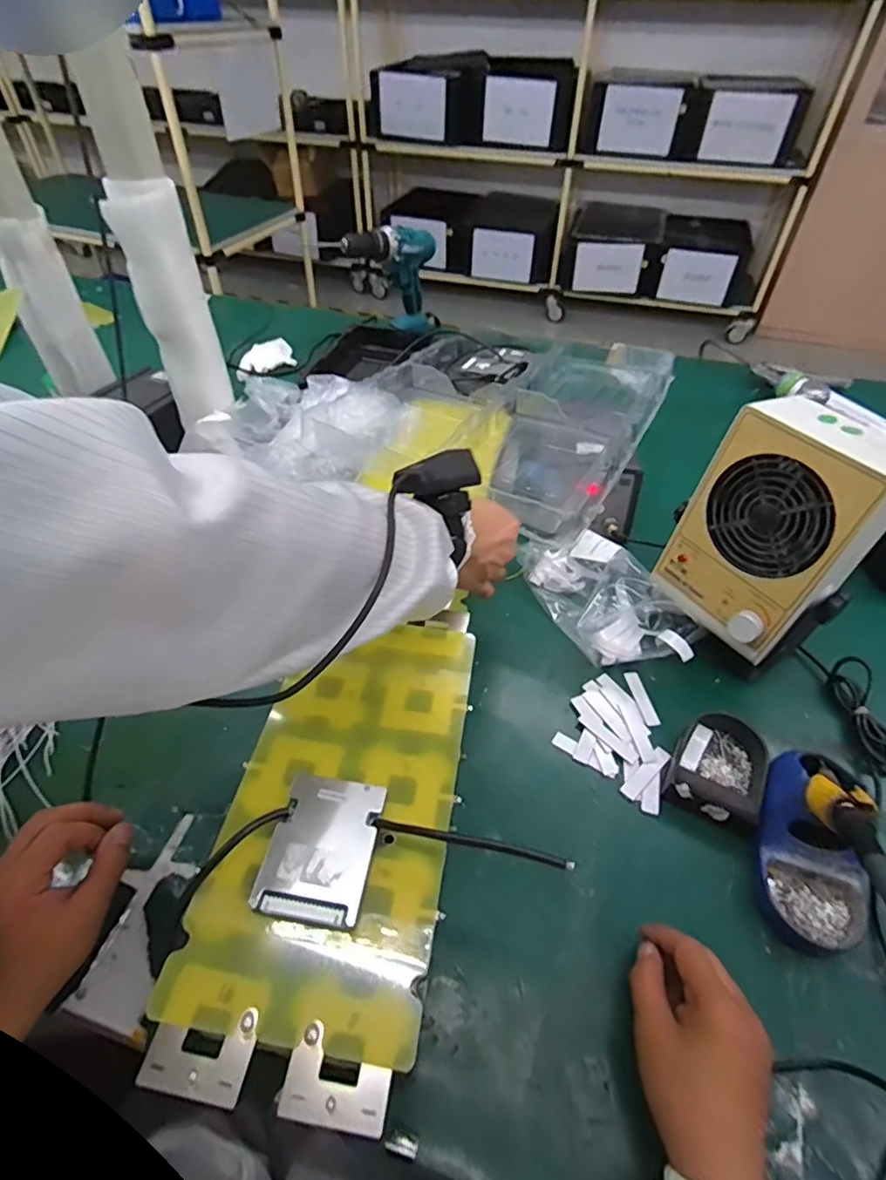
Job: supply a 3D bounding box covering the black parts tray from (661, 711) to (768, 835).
[{"bbox_3d":[0.259,0.159,0.527,0.076,0.031,0.117,25,52,20],"label":"black parts tray"}]

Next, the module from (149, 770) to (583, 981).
[{"bbox_3d":[-0.050,0.149,0.337,0.222,0.017,0.085,-11,47,-5],"label":"module"}]

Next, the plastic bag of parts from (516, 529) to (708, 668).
[{"bbox_3d":[0.179,0.002,0.648,0.114,0.061,0.228,-31,55,-26],"label":"plastic bag of parts"}]

